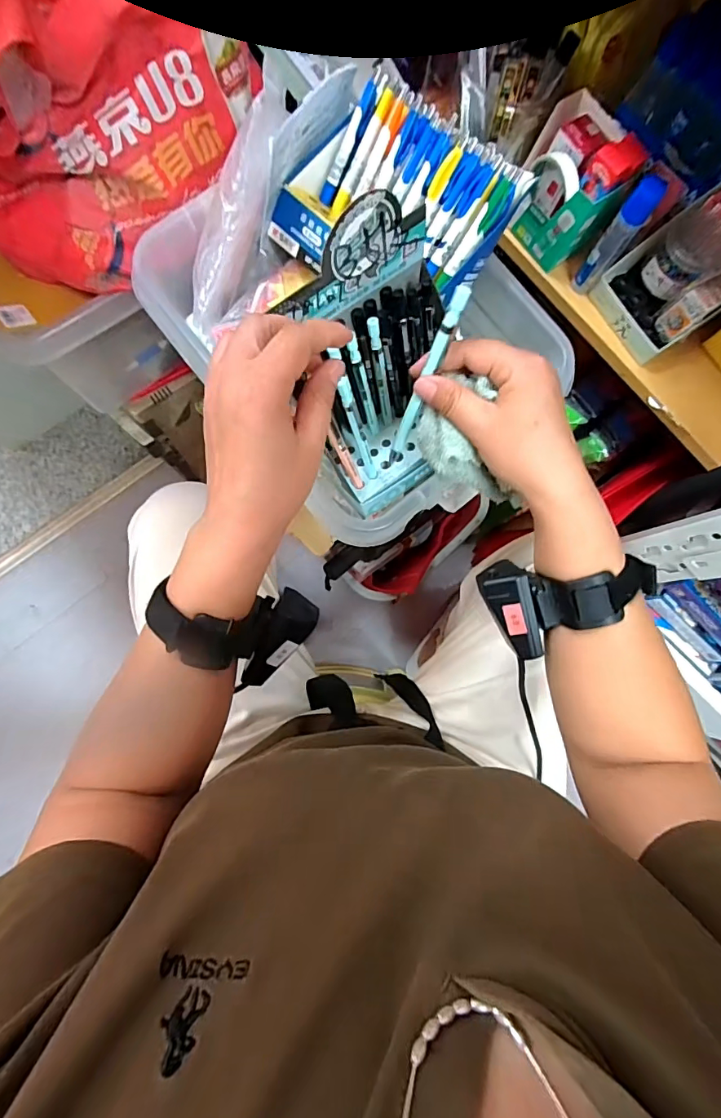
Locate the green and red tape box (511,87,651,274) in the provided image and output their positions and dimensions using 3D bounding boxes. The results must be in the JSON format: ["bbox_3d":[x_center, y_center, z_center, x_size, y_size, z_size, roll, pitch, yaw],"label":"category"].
[{"bbox_3d":[0.235,-0.415,0.512,0.109,0.112,0.099,36,80,2],"label":"green and red tape box"}]

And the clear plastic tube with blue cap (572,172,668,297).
[{"bbox_3d":[0.273,-0.343,0.500,0.027,0.125,0.024,29,80,0],"label":"clear plastic tube with blue cap"}]

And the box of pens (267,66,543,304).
[{"bbox_3d":[0.027,-0.316,0.407,0.188,0.072,0.137,36,80,2],"label":"box of pens"}]

